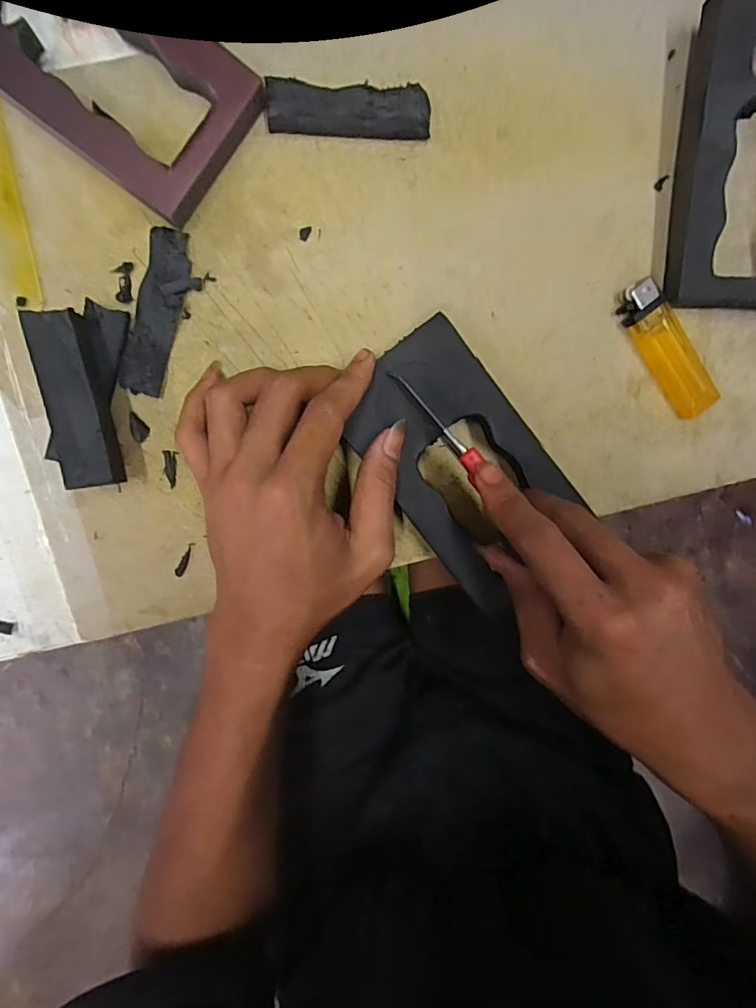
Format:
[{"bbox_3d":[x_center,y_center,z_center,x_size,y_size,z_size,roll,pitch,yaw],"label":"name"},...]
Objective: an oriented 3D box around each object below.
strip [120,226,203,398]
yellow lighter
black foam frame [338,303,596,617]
[{"bbox_3d":[-0.111,-0.097,0.262,0.025,0.005,0.082,16,95,-8],"label":"strip"},{"bbox_3d":[0.163,-0.086,0.286,0.024,0.013,0.080,-37,99,-1],"label":"yellow lighter"},{"bbox_3d":[0.046,-0.019,0.266,0.086,0.010,0.137,-45,99,0],"label":"black foam frame"}]

